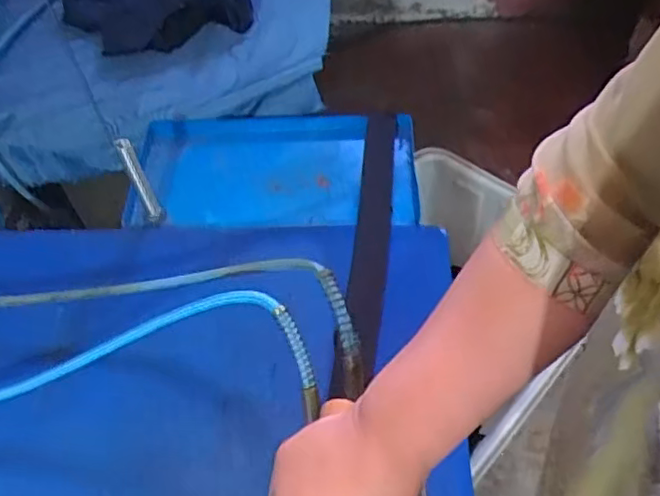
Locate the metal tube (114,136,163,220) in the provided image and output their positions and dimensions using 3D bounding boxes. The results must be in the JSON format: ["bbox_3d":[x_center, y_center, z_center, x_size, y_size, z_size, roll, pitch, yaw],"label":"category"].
[{"bbox_3d":[-0.210,-0.076,0.683,0.018,0.115,0.020,-26,54,-15],"label":"metal tube"}]

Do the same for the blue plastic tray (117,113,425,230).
[{"bbox_3d":[-0.067,-0.107,0.742,0.336,0.034,0.186,0,52,4],"label":"blue plastic tray"}]

